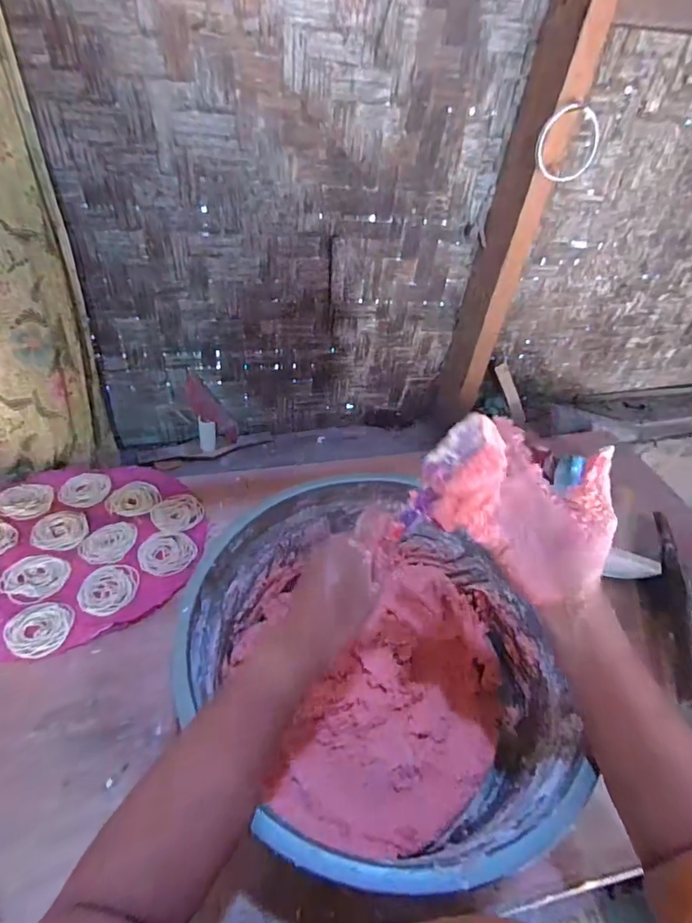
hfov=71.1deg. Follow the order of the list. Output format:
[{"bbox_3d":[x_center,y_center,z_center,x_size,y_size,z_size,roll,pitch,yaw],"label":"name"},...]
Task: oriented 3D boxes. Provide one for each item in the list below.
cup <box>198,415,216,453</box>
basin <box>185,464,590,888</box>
[{"bbox_3d":[-0.280,-0.057,0.978,0.029,0.078,0.032,1,43,-5],"label":"cup"},{"bbox_3d":[0.030,0.220,0.539,0.371,0.164,0.407,-11,45,-17],"label":"basin"}]

